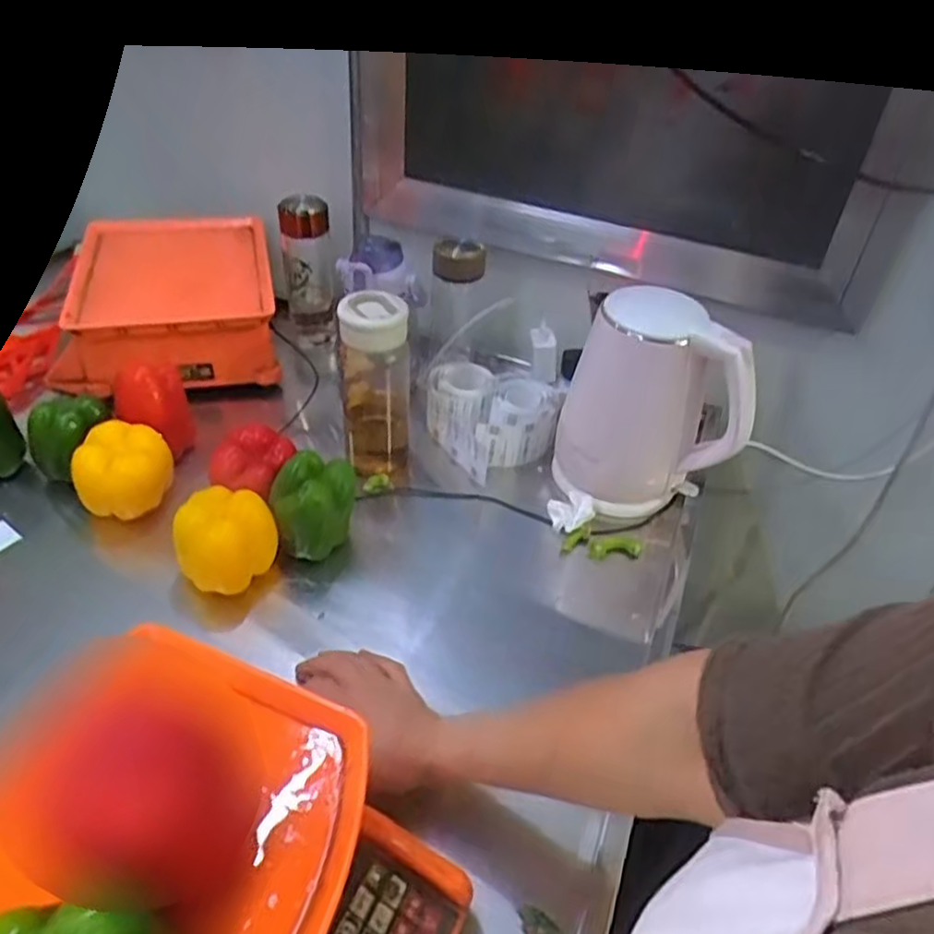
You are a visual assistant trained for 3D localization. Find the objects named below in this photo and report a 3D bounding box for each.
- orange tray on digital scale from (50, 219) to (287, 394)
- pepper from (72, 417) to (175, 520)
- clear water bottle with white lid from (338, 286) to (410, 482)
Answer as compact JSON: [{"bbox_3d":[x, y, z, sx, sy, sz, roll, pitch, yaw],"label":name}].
[{"bbox_3d":[-0.393,-0.218,0.942,0.270,0.117,0.282,-5,40,-12],"label":"orange tray on digital scale"},{"bbox_3d":[-0.355,0.002,0.734,0.078,0.076,0.067,8,39,4],"label":"pepper"},{"bbox_3d":[-0.100,-0.083,0.781,0.074,0.208,0.061,-2,40,-9],"label":"clear water bottle with white lid"}]

